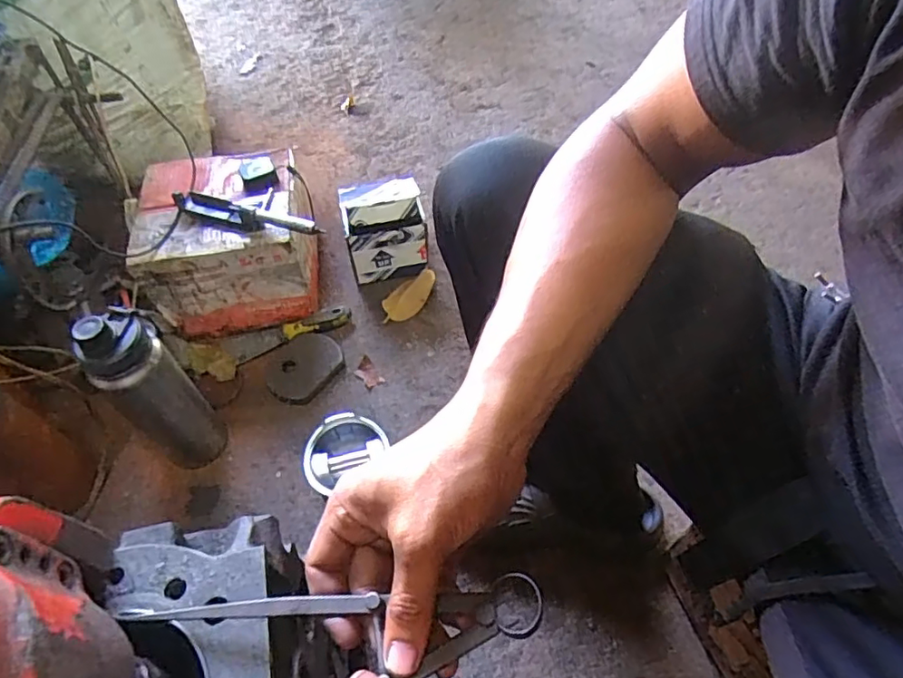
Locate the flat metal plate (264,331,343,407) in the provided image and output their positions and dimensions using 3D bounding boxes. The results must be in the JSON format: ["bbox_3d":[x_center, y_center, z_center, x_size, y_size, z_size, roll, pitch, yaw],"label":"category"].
[{"bbox_3d":[-0.217,0.038,0.845,0.098,0.014,0.114,34,62,23],"label":"flat metal plate"}]

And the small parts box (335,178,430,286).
[{"bbox_3d":[-0.109,-0.177,0.921,0.122,0.146,0.094,-13,55,-7],"label":"small parts box"}]

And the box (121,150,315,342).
[{"bbox_3d":[-0.330,-0.159,0.873,0.230,0.193,0.224,-11,55,-6],"label":"box"}]

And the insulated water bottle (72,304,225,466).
[{"bbox_3d":[-0.344,0.068,0.678,0.079,0.270,0.066,-35,60,-21],"label":"insulated water bottle"}]

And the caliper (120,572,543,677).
[{"bbox_3d":[-0.060,0.153,0.277,0.209,0.017,0.094,-17,56,1],"label":"caliper"}]

